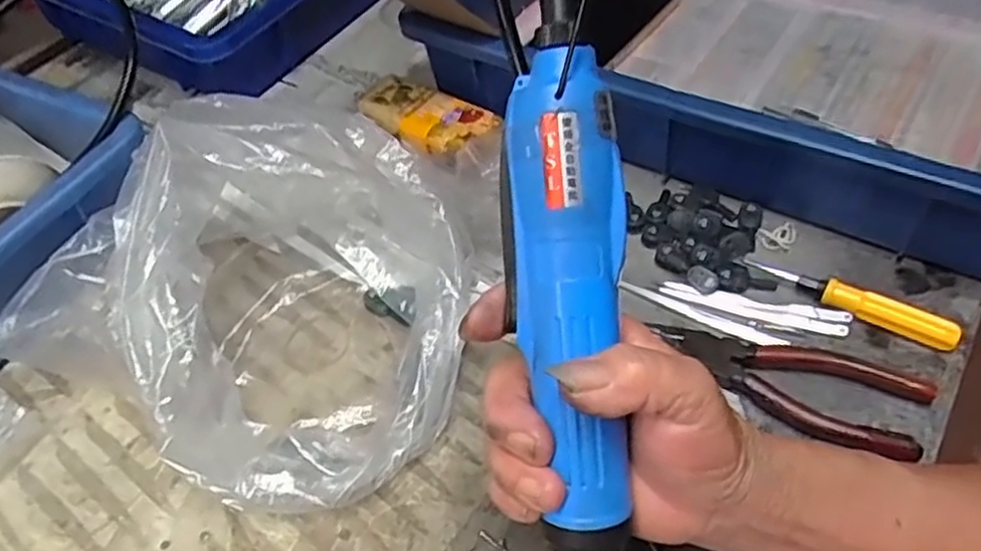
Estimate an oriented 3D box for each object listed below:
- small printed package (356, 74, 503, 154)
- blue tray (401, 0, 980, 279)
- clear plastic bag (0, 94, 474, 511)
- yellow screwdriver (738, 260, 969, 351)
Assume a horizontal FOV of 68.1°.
[{"bbox_3d":[-0.051,-0.119,0.535,0.109,0.014,0.049,30,59,27],"label":"small printed package"},{"bbox_3d":[0.186,-0.181,0.533,0.438,0.109,0.281,25,57,24],"label":"blue tray"},{"bbox_3d":[-0.132,0.004,0.397,0.233,0.122,0.188,19,55,22],"label":"clear plastic bag"},{"bbox_3d":[0.203,0.012,0.412,0.113,0.017,0.014,26,58,25],"label":"yellow screwdriver"}]

